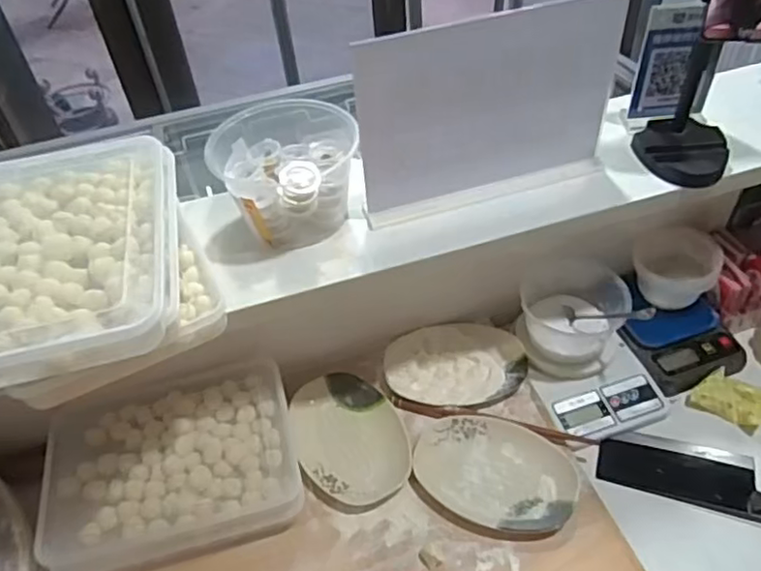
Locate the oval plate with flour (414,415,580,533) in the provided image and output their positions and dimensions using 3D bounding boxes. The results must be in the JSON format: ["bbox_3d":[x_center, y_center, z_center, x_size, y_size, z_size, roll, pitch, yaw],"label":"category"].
[{"bbox_3d":[0.143,0.232,0.796,0.196,0.020,0.138,13,48,17],"label":"oval plate with flour"}]

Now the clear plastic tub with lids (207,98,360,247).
[{"bbox_3d":[-0.109,-0.124,0.730,0.134,0.123,0.131,-3,45,3],"label":"clear plastic tub with lids"}]

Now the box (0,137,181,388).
[{"bbox_3d":[-0.308,-0.033,0.608,0.217,0.042,0.295,-13,46,-7],"label":"box"}]

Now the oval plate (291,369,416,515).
[{"bbox_3d":[-0.041,0.196,0.832,0.137,0.020,0.189,-15,46,-10],"label":"oval plate"}]

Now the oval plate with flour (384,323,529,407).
[{"bbox_3d":[0.106,0.113,0.902,0.193,0.025,0.122,2,60,-1],"label":"oval plate with flour"}]

